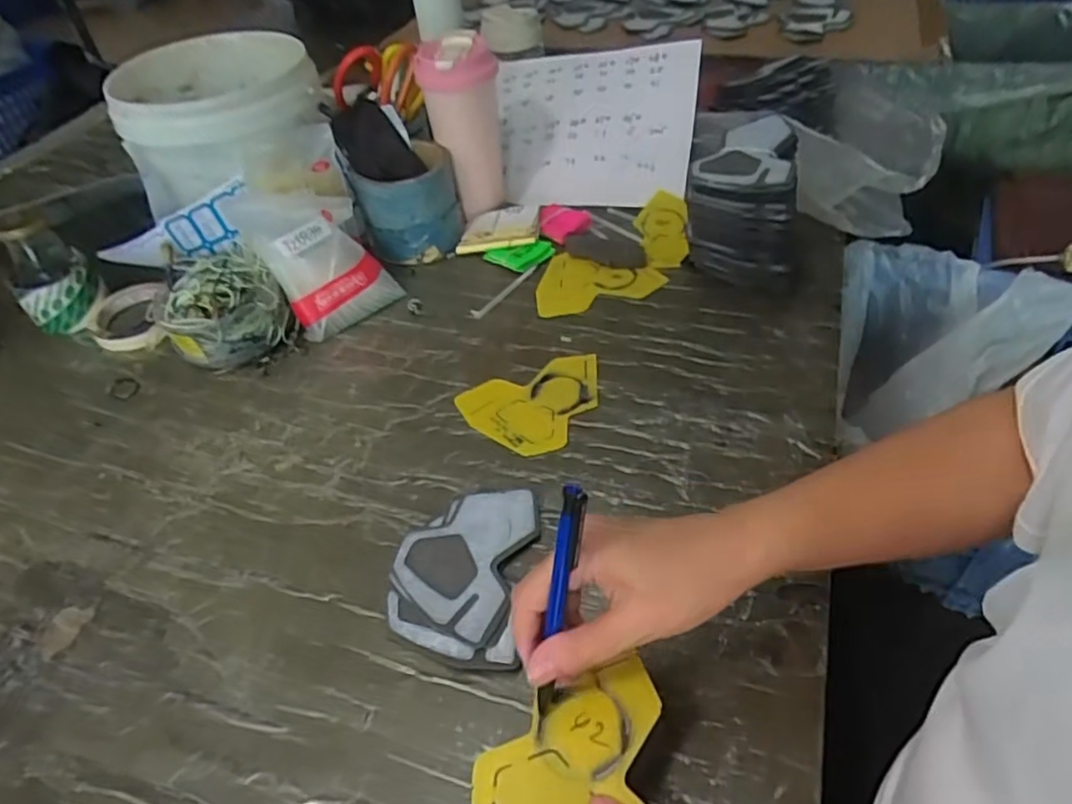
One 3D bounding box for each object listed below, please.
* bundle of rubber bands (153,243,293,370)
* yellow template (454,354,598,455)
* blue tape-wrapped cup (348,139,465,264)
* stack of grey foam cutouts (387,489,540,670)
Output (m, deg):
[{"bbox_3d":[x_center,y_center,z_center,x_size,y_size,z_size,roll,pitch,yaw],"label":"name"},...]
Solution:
[{"bbox_3d":[-0.323,-0.095,0.686,0.110,0.079,0.117,-30,49,-22],"label":"bundle of rubber bands"},{"bbox_3d":[0.002,0.003,0.594,0.128,0.007,0.098,-17,46,-10],"label":"yellow template"},{"bbox_3d":[-0.140,-0.224,0.769,0.109,0.104,0.093,-12,45,-5],"label":"blue tape-wrapped cup"},{"bbox_3d":[-0.053,0.120,0.480,0.097,0.014,0.134,2,46,9],"label":"stack of grey foam cutouts"}]

